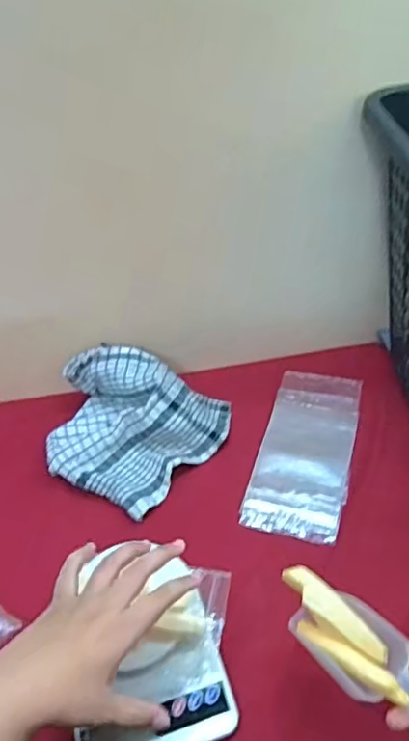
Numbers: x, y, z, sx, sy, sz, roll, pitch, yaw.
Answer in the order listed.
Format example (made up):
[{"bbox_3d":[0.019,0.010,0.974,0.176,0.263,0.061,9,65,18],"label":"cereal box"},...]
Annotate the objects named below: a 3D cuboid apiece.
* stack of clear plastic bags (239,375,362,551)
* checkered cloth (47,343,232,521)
[{"bbox_3d":[0.118,0.082,0.657,0.101,0.007,0.232,10,48,16],"label":"stack of clear plastic bags"},{"bbox_3d":[-0.086,0.060,0.657,0.183,0.076,0.165,17,50,22],"label":"checkered cloth"}]

